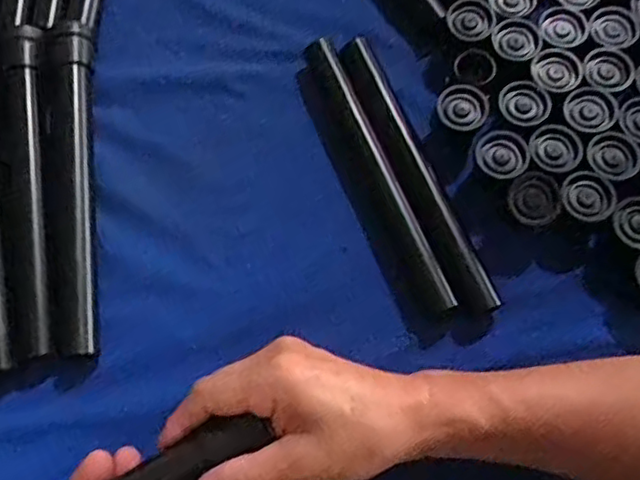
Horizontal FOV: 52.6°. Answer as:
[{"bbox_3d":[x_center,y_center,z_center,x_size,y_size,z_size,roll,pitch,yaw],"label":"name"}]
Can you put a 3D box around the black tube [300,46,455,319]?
[{"bbox_3d":[0.039,-0.050,0.455,0.020,0.017,0.218,-22,72,-7],"label":"black tube"}]

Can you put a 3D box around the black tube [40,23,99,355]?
[{"bbox_3d":[-0.173,-0.041,0.451,0.033,0.023,0.241,-8,70,-2],"label":"black tube"}]

